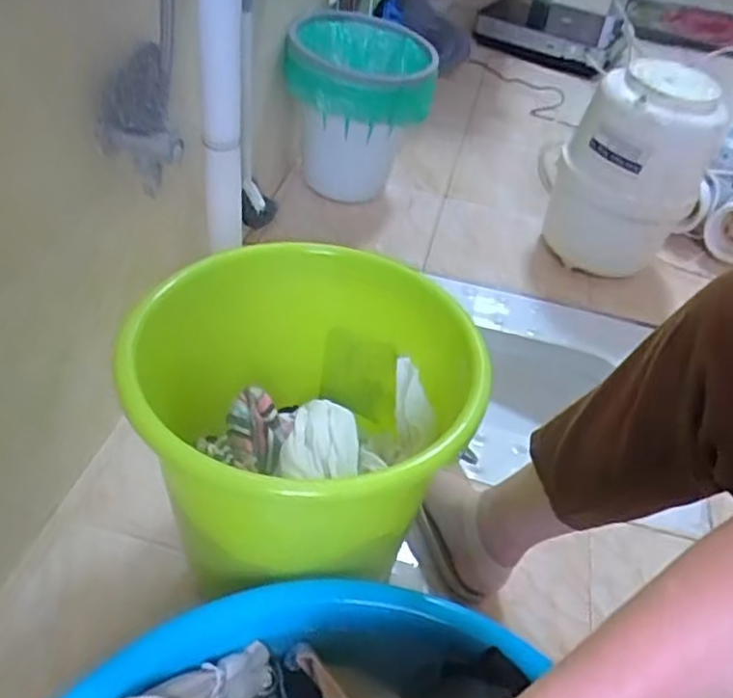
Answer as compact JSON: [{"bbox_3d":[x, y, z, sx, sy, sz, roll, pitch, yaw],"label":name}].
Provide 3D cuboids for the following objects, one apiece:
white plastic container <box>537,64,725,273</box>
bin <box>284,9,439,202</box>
[{"bbox_3d":[0.465,-0.300,1.201,0.212,0.368,0.249,30,48,22],"label":"white plastic container"},{"bbox_3d":[-0.005,-0.437,1.313,0.249,0.312,0.284,14,44,7],"label":"bin"}]

